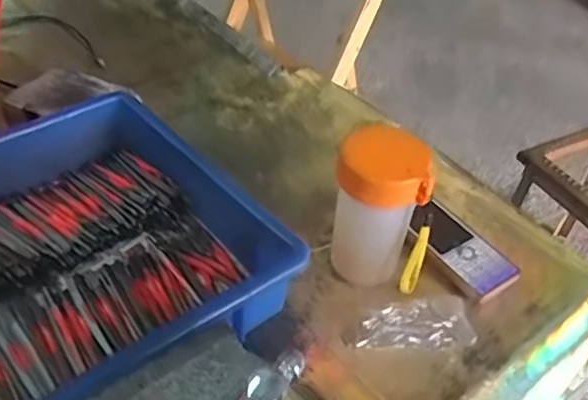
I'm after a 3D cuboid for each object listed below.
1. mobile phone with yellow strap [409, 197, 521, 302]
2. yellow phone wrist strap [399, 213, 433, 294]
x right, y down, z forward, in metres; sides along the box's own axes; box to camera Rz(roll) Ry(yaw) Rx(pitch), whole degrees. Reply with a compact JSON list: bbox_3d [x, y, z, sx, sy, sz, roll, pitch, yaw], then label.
[{"bbox_3d":[0.150,0.042,0.563,0.051,0.012,0.112,-21,50,-27],"label":"mobile phone with yellow strap"},{"bbox_3d":[0.101,0.043,0.497,0.012,0.080,0.008,19,44,12],"label":"yellow phone wrist strap"}]

